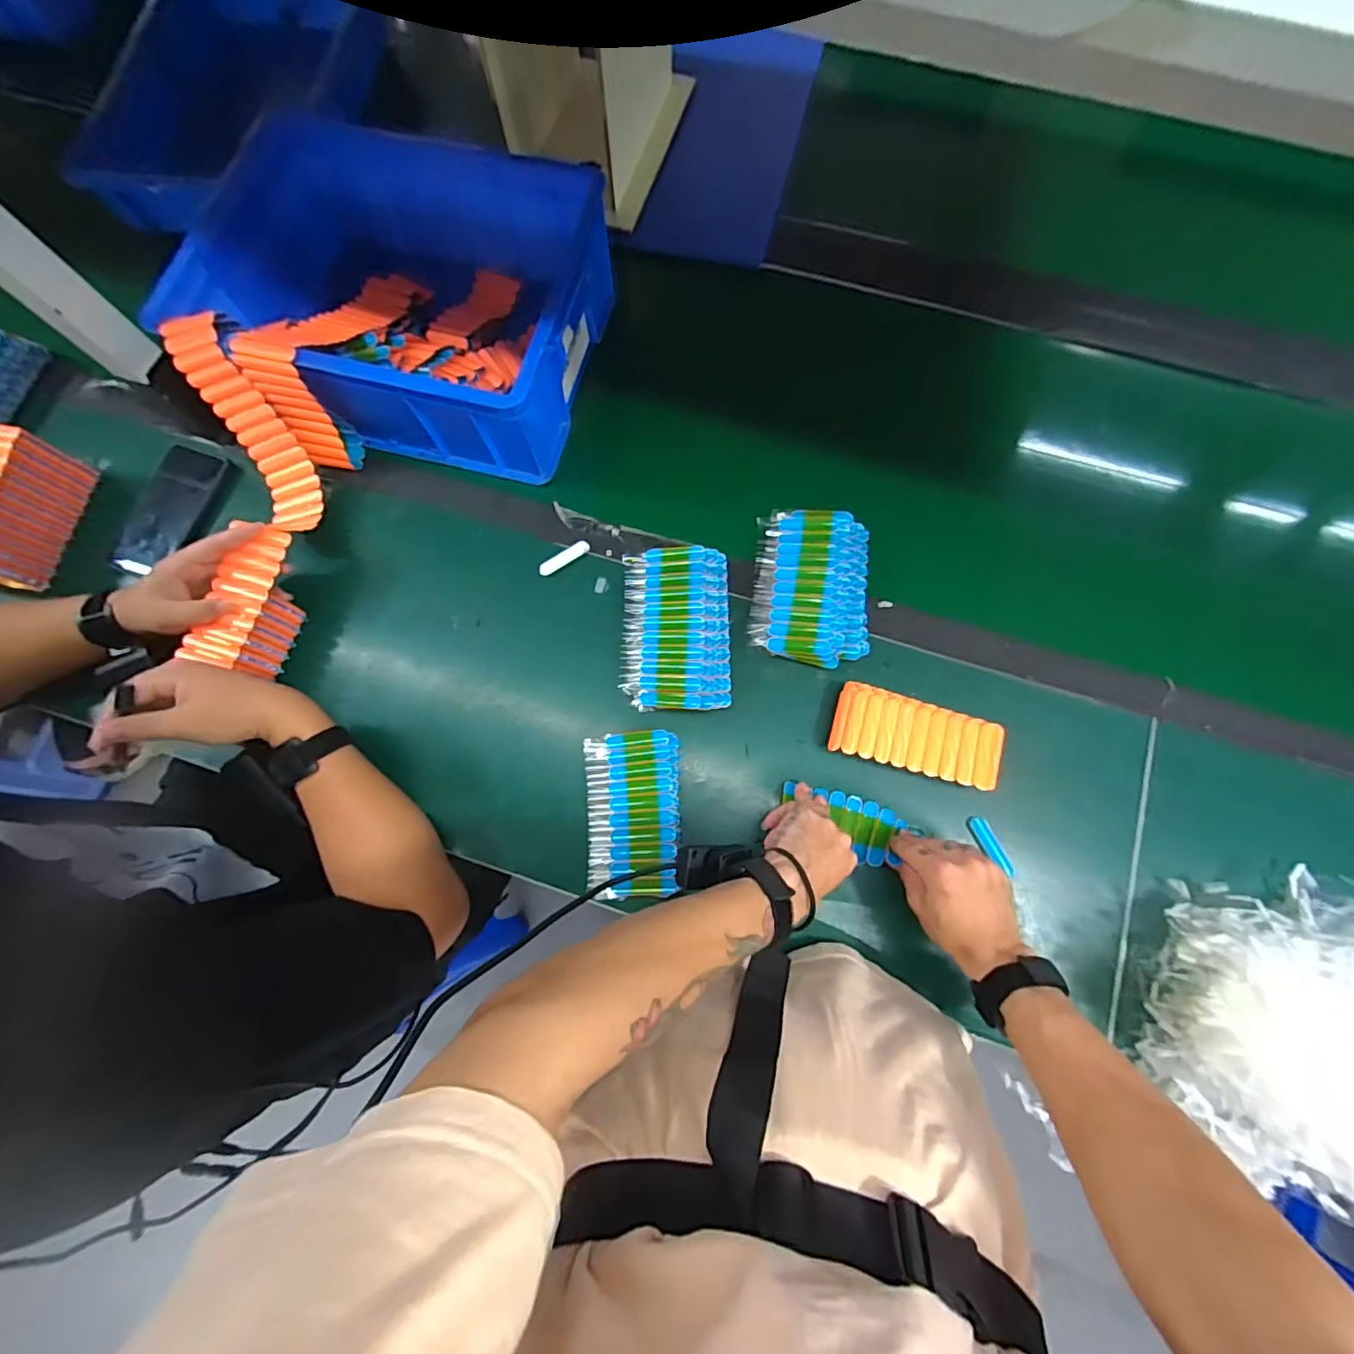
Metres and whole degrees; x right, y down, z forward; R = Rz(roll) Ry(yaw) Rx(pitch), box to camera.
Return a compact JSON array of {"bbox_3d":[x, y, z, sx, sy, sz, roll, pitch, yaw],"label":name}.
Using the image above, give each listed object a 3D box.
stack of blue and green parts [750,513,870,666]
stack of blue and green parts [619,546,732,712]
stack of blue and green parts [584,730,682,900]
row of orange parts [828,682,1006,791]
[{"bbox_3d":[0.141,-0.096,0.604,0.118,0.037,0.165,5,78,2],"label":"stack of blue and green parts"},{"bbox_3d":[-0.001,-0.050,0.597,0.109,0.045,0.165,-1,78,1],"label":"stack of blue and green parts"},{"bbox_3d":[-0.042,0.133,0.565,0.093,0.038,0.156,-4,78,0],"label":"stack of blue and green parts"},{"bbox_3d":[0.234,0.060,0.568,0.159,0.043,0.069,16,77,5],"label":"row of orange parts"}]

